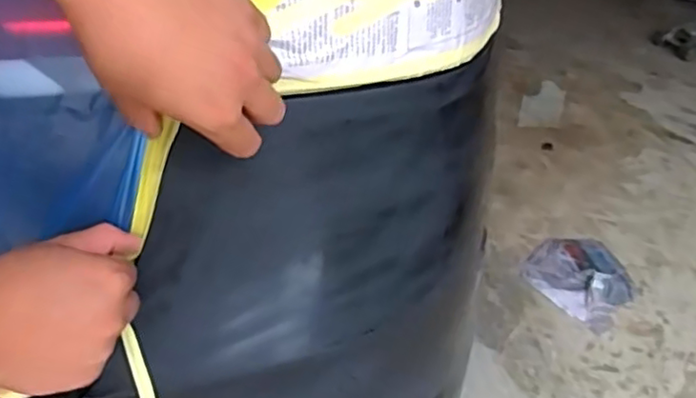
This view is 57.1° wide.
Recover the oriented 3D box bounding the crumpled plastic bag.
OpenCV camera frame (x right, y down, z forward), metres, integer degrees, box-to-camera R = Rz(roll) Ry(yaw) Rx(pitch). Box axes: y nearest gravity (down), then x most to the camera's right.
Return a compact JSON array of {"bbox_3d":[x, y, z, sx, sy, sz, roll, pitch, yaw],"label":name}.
[{"bbox_3d":[0.578,0.187,1.573,0.259,0.024,0.274,-21,38,-31],"label":"crumpled plastic bag"}]

